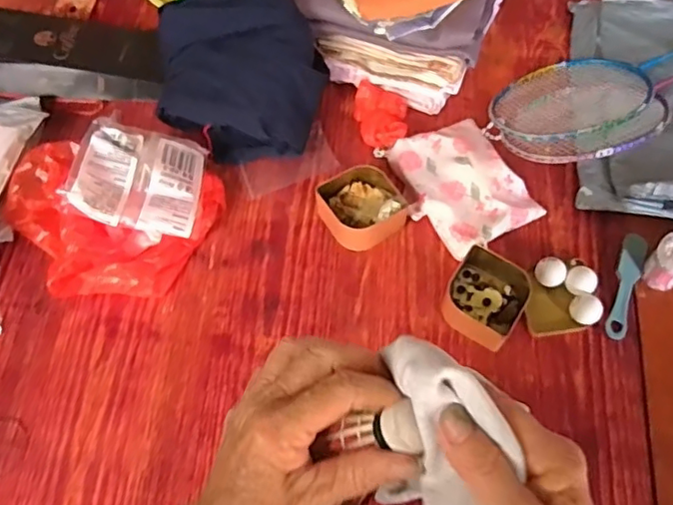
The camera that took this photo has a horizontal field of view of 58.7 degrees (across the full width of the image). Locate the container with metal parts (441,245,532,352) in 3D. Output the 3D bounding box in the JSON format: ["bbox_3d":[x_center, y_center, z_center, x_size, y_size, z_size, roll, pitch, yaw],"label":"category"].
[{"bbox_3d":[0.198,0.055,0.786,0.097,0.062,0.105,31,69,17],"label":"container with metal parts"}]

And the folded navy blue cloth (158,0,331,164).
[{"bbox_3d":[-0.143,-0.257,0.895,0.247,0.163,0.203,2,64,4],"label":"folded navy blue cloth"}]

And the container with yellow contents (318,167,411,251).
[{"bbox_3d":[0.035,-0.065,0.851,0.103,0.056,0.107,-33,66,-12],"label":"container with yellow contents"}]

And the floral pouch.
[{"bbox_3d":[0.180,-0.102,0.872,0.168,0.041,0.209,-34,66,-13],"label":"floral pouch"}]

